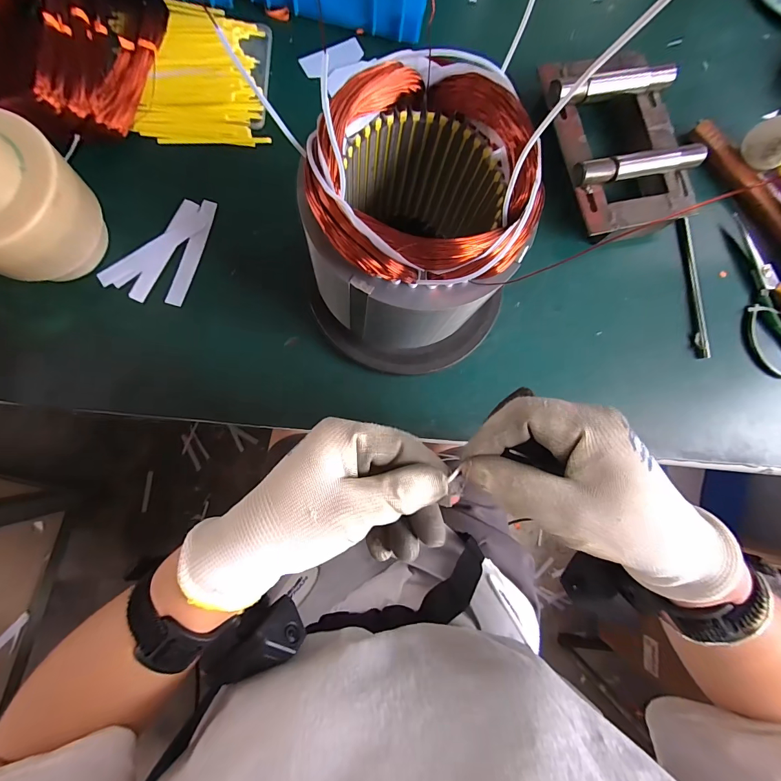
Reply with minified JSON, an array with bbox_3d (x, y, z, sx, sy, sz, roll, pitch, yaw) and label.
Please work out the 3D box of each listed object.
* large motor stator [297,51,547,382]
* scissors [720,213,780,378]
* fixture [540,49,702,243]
[{"bbox_3d":[0.020,-0.099,0.293,0.150,0.182,0.161,1,83,-4],"label":"large motor stator"},{"bbox_3d":[0.436,-0.109,0.412,0.101,0.015,0.182,-14,85,-6],"label":"scissors"},{"bbox_3d":[0.243,-0.267,0.395,0.141,0.051,0.200,-14,85,-6],"label":"fixture"}]

